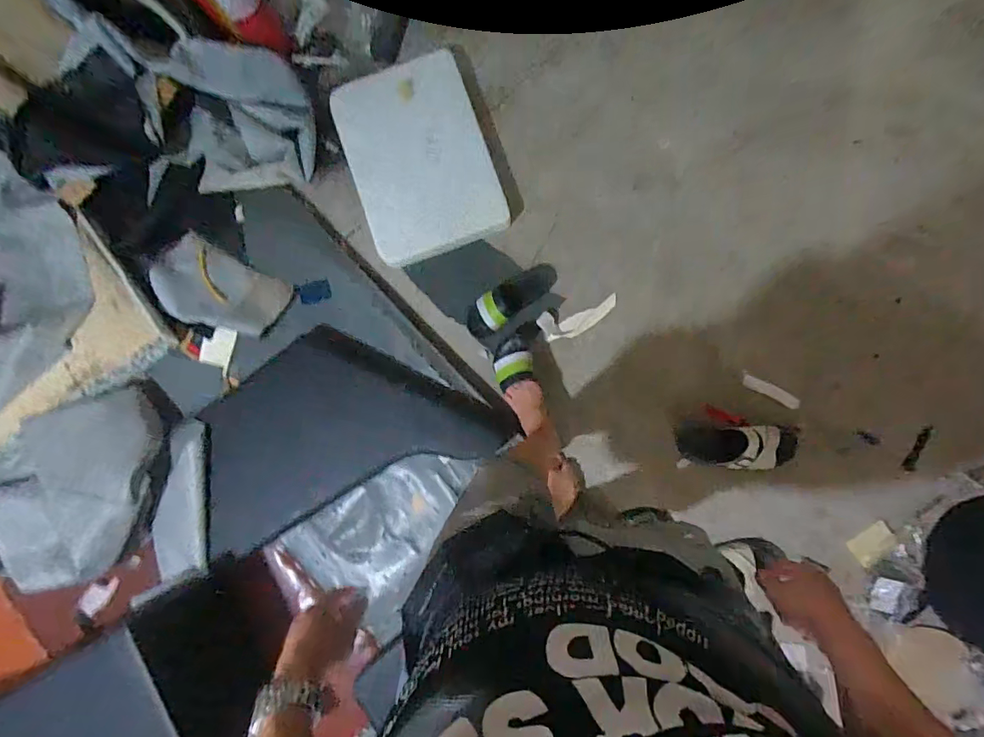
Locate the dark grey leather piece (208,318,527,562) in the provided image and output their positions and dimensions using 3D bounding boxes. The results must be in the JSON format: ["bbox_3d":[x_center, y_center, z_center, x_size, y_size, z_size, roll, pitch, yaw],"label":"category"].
[{"bbox_3d":[-0.382,0.114,1.240,0.723,0.090,0.444,-22,84,3],"label":"dark grey leather piece"}]

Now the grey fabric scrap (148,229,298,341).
[{"bbox_3d":[-0.717,-0.201,1.304,0.311,0.082,0.205,28,88,6],"label":"grey fabric scrap"}]

